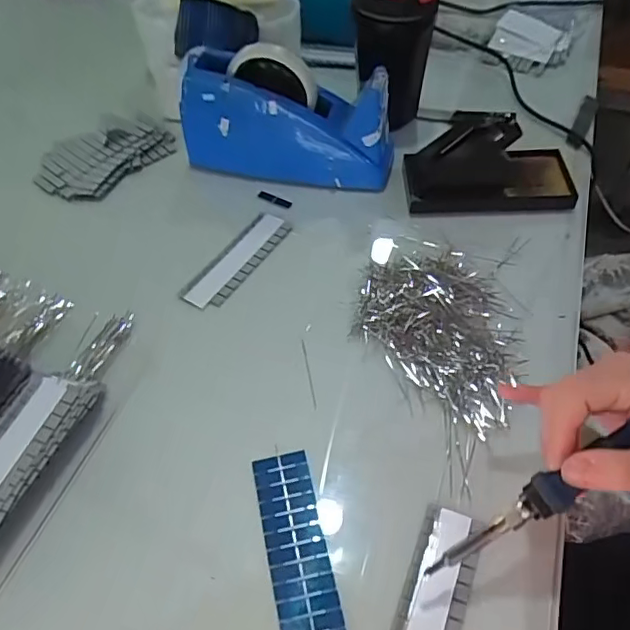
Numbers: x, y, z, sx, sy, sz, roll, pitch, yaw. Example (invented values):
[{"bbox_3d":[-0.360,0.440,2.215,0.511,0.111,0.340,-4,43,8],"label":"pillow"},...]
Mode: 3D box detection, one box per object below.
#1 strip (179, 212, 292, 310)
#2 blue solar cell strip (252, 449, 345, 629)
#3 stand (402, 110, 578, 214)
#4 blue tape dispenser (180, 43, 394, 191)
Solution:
[{"bbox_3d":[-0.072,-0.053,0.524,0.042,0.009,0.126,27,58,20],"label":"strip"},{"bbox_3d":[-0.013,0.151,0.368,0.038,0.004,0.124,-11,52,-6],"label":"blue solar cell strip"},{"bbox_3d":[0.172,-0.151,0.546,0.162,0.069,0.078,-3,53,-1],"label":"stand"},{"bbox_3d":[-0.028,-0.199,0.565,0.211,0.116,0.070,5,53,5],"label":"blue tape dispenser"}]

